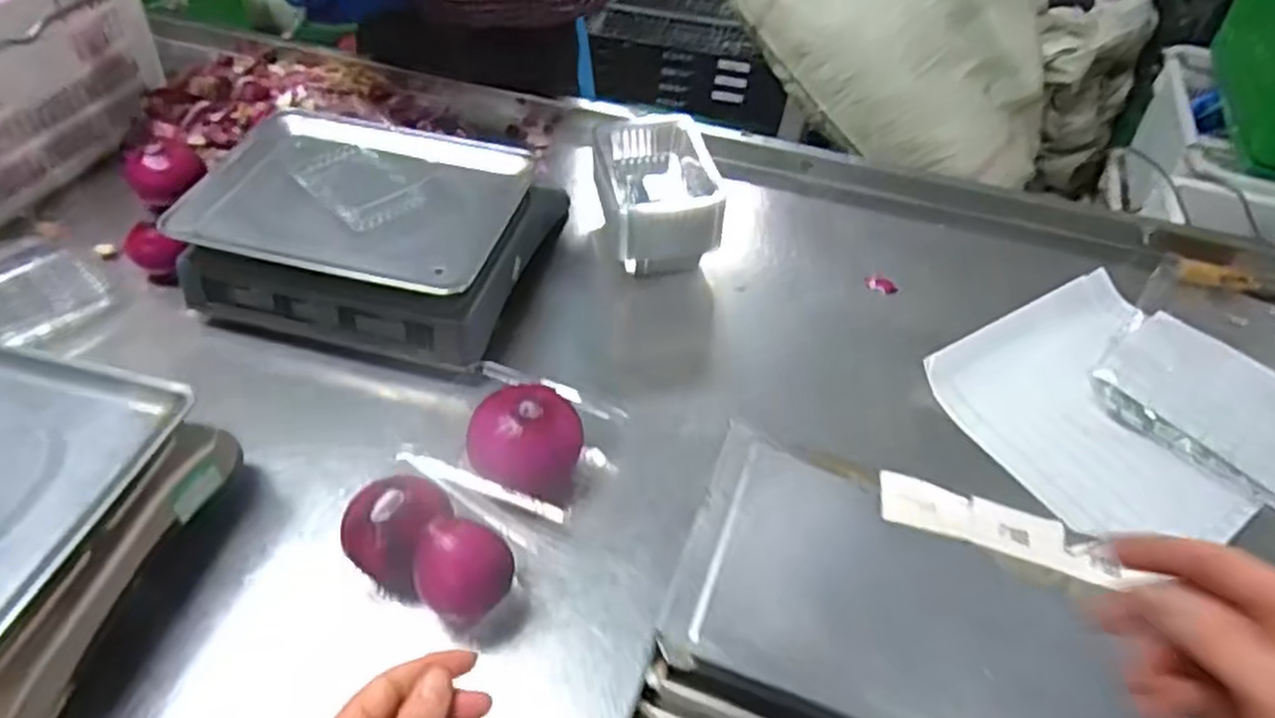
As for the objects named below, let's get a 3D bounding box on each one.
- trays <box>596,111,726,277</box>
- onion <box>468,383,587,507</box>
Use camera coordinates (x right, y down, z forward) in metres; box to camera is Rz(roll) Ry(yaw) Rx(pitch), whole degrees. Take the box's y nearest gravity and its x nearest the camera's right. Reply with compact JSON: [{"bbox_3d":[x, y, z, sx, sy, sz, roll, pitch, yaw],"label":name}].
[{"bbox_3d":[0.022,-0.200,0.933,0.133,0.102,0.188,-6,48,-8],"label":"trays"},{"bbox_3d":[-0.102,0.068,0.691,0.099,0.078,0.094,11,48,7],"label":"onion"}]

